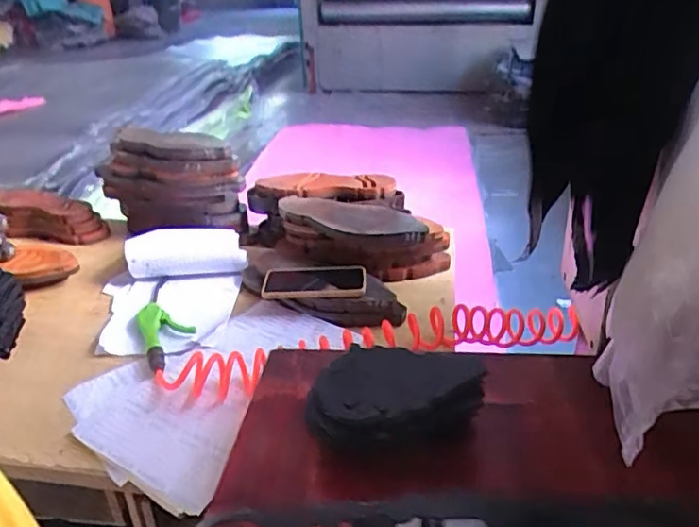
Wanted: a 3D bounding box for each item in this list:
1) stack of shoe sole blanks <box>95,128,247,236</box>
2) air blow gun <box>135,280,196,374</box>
[{"bbox_3d":[-0.358,-0.151,1.094,0.306,0.188,0.100,8,31,17],"label":"stack of shoe sole blanks"},{"bbox_3d":[-0.294,0.092,0.885,0.075,0.025,0.240,-16,32,-23],"label":"air blow gun"}]

